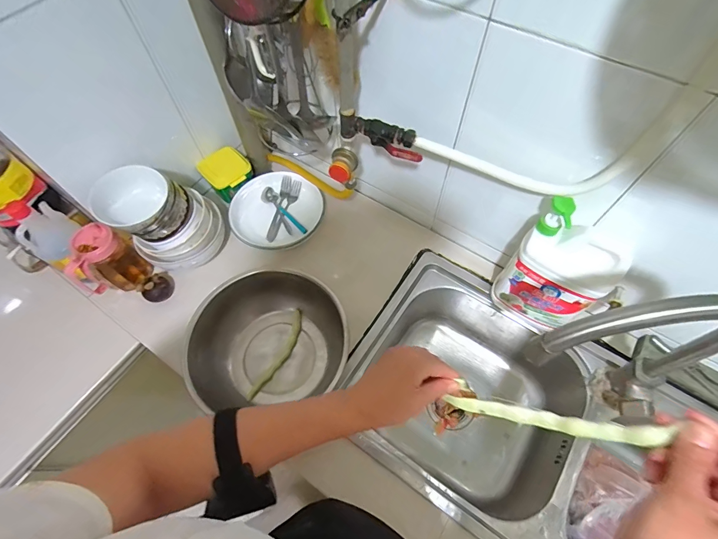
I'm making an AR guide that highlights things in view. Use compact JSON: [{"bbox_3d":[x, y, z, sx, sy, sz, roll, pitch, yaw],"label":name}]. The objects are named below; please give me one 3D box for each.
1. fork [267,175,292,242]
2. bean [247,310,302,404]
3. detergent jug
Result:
[{"bbox_3d":[-0.180,-0.140,0.827,0.024,0.019,0.161,7,63,5],"label":"fork"},{"bbox_3d":[-0.148,0.160,0.697,0.028,0.016,0.186,21,65,12],"label":"bean"},{"bbox_3d":[0.331,-0.006,0.607,0.135,0.228,0.118,37,69,18],"label":"detergent jug"}]

